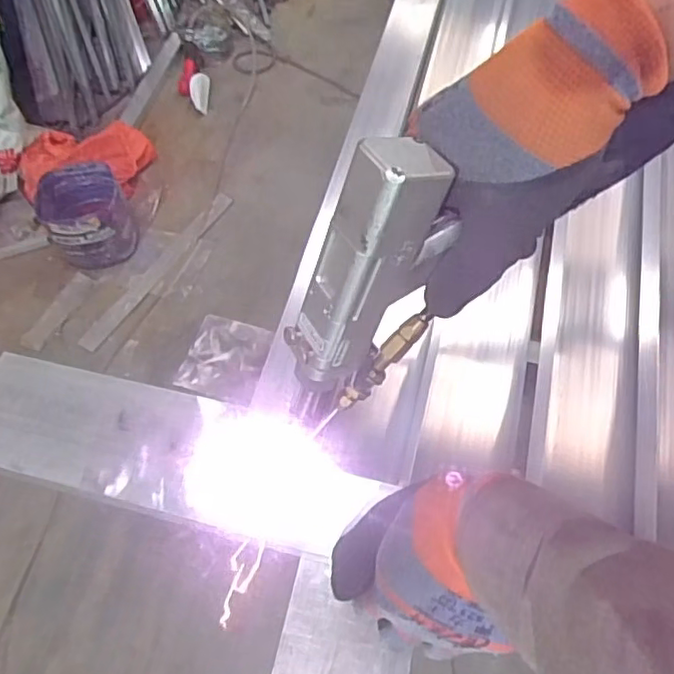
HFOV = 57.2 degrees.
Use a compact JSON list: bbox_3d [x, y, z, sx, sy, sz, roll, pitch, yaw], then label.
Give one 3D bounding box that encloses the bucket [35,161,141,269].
[{"bbox_3d":[-0.625,-0.292,1.544,0.205,0.184,0.207,-1,61,2],"label":"bucket"}]

